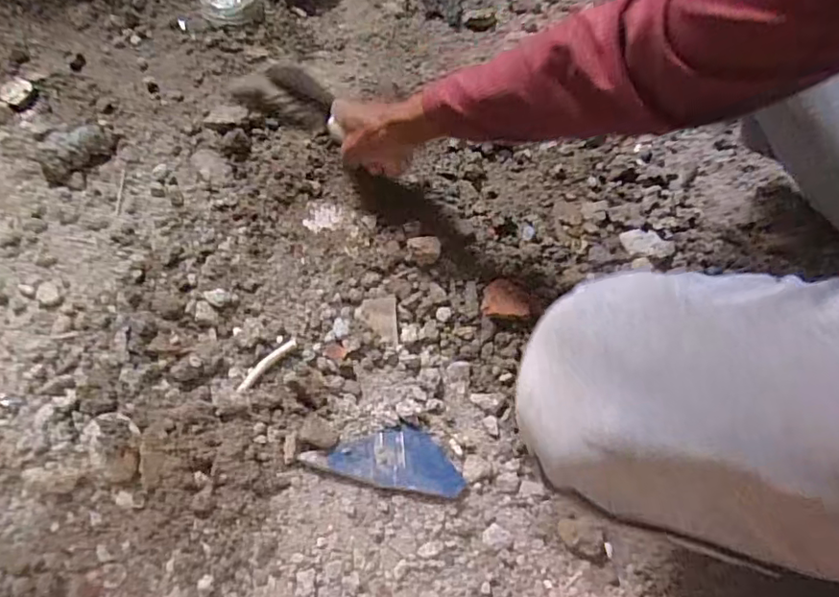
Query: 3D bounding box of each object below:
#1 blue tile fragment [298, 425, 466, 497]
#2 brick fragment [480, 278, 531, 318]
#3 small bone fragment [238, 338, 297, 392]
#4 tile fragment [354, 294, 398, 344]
[{"bbox_3d":[-0.030,0.142,0.522,0.140,0.014,0.057,7,57,1],"label":"blue tile fragment"},{"bbox_3d":[0.095,-0.002,0.627,0.051,0.018,0.052,4,57,-1],"label":"brick fragment"},{"bbox_3d":[-0.153,0.064,0.568,0.014,0.012,0.078,33,61,16],"label":"small bone fragment"},{"bbox_3d":[-0.045,0.022,0.605,0.042,0.006,0.055,-3,57,-6],"label":"tile fragment"}]

